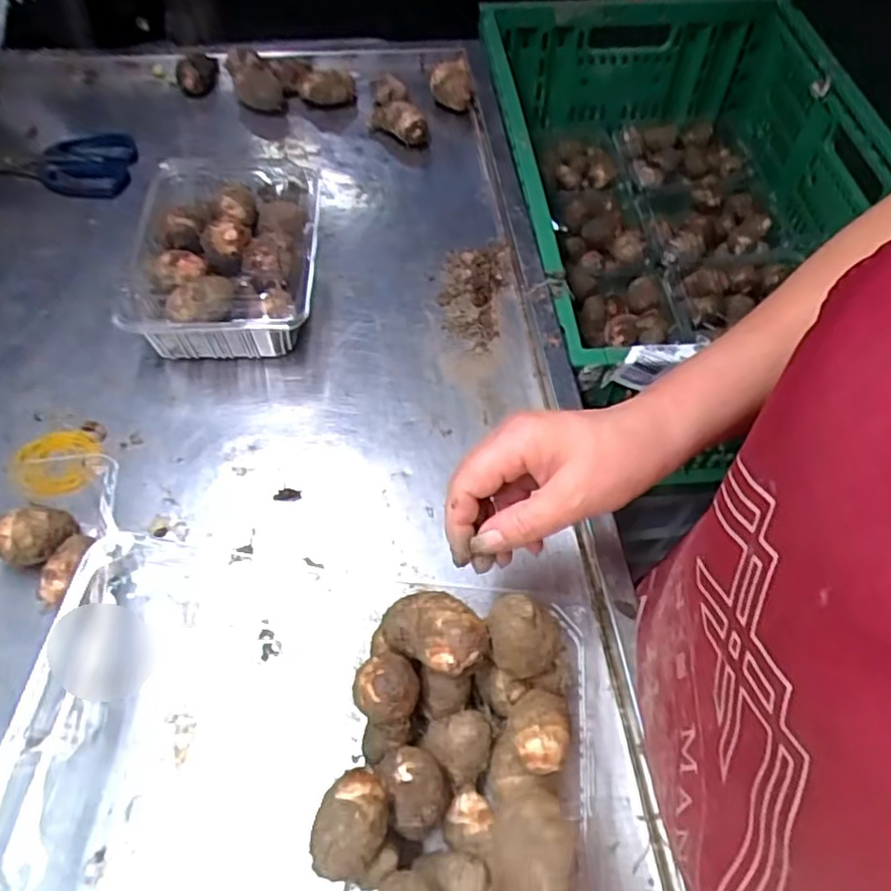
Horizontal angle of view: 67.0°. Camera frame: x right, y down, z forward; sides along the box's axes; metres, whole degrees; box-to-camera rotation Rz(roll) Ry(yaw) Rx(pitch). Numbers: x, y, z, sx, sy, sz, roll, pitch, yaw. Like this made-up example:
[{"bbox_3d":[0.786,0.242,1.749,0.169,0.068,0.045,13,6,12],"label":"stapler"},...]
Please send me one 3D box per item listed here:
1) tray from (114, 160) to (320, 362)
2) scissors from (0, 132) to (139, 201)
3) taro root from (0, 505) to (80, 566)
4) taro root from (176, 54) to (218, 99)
[{"bbox_3d":[-0.167,-0.149,0.524,0.133,0.073,0.181,1,57,-3],"label":"tray"},{"bbox_3d":[-0.358,-0.247,0.613,0.145,0.024,0.074,-11,59,-10],"label":"scissors"},{"bbox_3d":[-0.248,0.056,0.409,0.032,0.034,0.042,35,62,18],"label":"taro root"},{"bbox_3d":[-0.249,-0.372,0.676,0.040,0.030,0.034,-17,60,-13],"label":"taro root"}]

